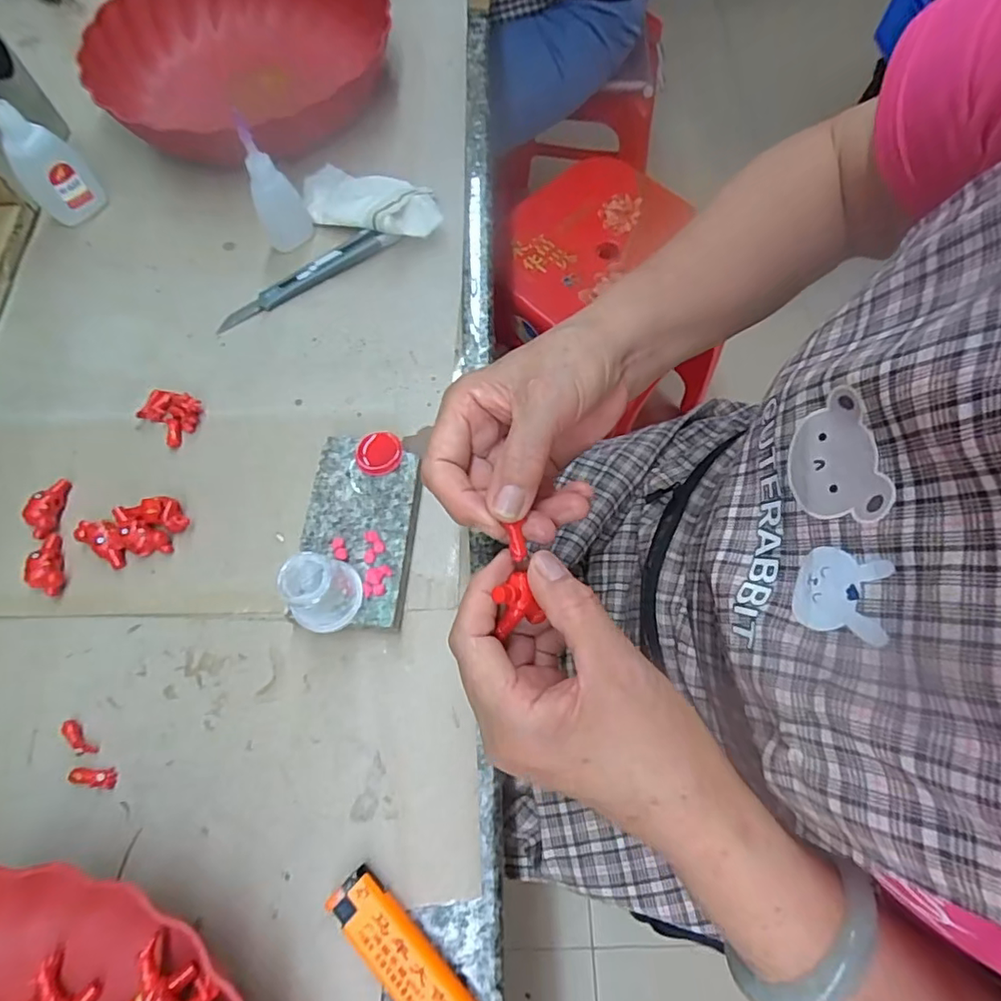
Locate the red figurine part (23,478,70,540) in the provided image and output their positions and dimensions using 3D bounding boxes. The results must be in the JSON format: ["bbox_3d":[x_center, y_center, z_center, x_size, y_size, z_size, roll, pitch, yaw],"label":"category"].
[{"bbox_3d":[-0.276,0.004,0.333,0.017,0.010,0.039,0,68,1],"label":"red figurine part"}]

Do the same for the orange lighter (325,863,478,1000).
[{"bbox_3d":[-0.044,0.205,0.249,0.080,0.014,0.023,42,74,16],"label":"orange lighter"}]

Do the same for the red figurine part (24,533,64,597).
[{"bbox_3d":[-0.264,0.037,0.320,0.015,0.013,0.037,-21,69,-7],"label":"red figurine part"}]

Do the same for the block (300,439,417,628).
[{"bbox_3d":[-0.081,0.017,0.321,0.059,0.023,0.110,3,68,2],"label":"block"}]

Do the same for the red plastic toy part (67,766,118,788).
[{"bbox_3d":[-0.209,0.142,0.283,0.022,0.006,0.009,1,68,2],"label":"red plastic toy part"}]

